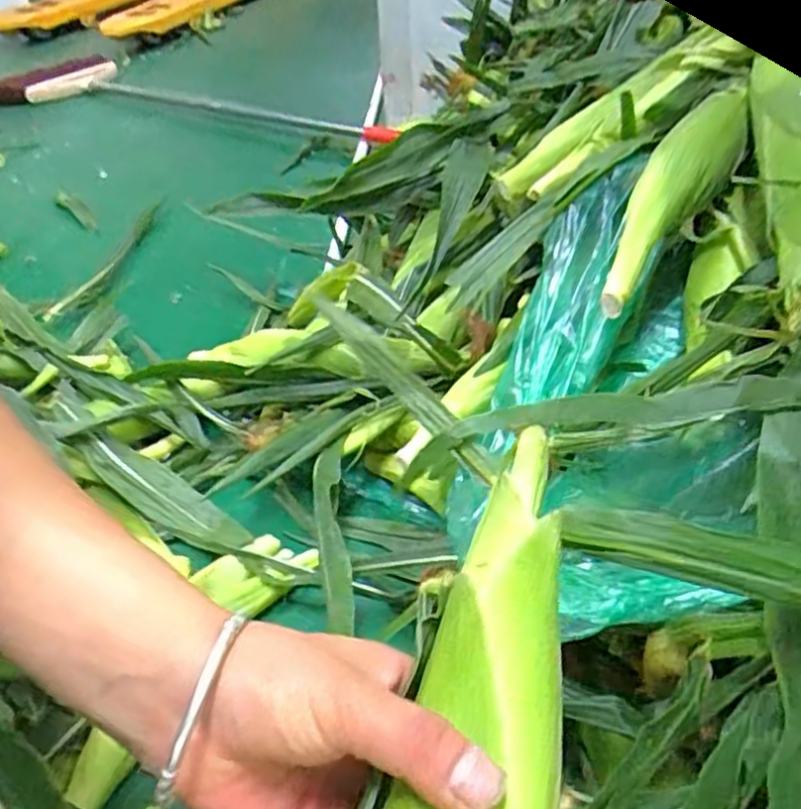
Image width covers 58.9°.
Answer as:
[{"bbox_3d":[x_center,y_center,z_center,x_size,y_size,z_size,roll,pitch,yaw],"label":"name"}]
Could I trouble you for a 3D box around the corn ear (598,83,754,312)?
[{"bbox_3d":[0.183,-0.144,0.472,0.051,0.041,0.200,24,65,28],"label":"corn ear"}]

